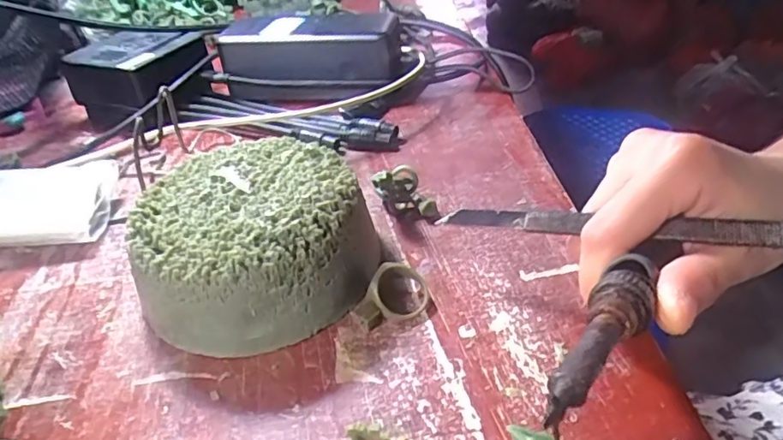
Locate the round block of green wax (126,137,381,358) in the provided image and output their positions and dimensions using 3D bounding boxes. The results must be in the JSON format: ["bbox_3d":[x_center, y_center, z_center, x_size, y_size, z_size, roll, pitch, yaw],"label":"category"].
[{"bbox_3d":[-0.062,0.008,0.253,0.101,0.047,0.096,-17,38,-15],"label":"round block of green wax"}]

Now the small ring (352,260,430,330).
[{"bbox_3d":[0.001,0.033,0.236,0.021,0.017,0.032,18,42,28],"label":"small ring"}]

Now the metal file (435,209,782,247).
[{"bbox_3d":[0.096,0.002,0.208,0.163,0.008,0.006,4,36,28],"label":"metal file"}]

